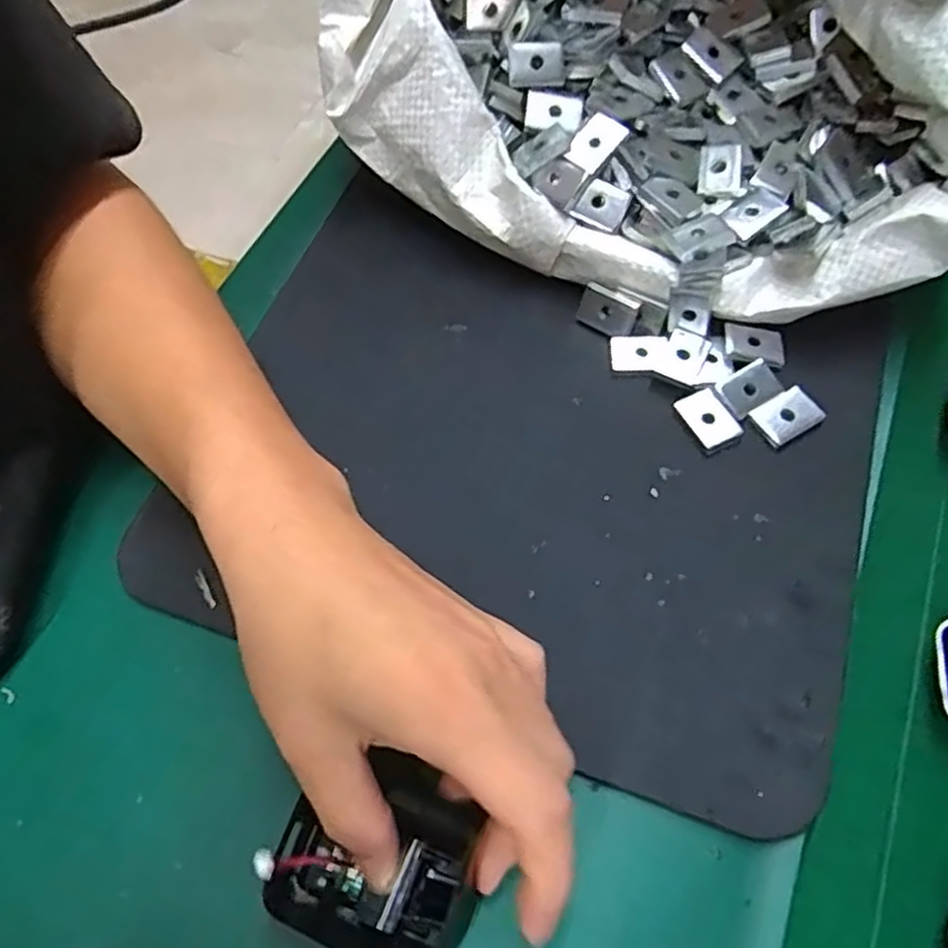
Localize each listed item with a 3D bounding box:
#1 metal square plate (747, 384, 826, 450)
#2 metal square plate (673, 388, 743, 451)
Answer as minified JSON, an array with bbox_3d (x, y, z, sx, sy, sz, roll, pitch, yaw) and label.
[{"bbox_3d":[0.143,-0.027,0.327,0.029,0.006,0.021,-31,64,-12],"label":"metal square plate"},{"bbox_3d":[0.108,-0.026,0.328,0.020,0.005,0.026,-28,64,-11],"label":"metal square plate"}]

